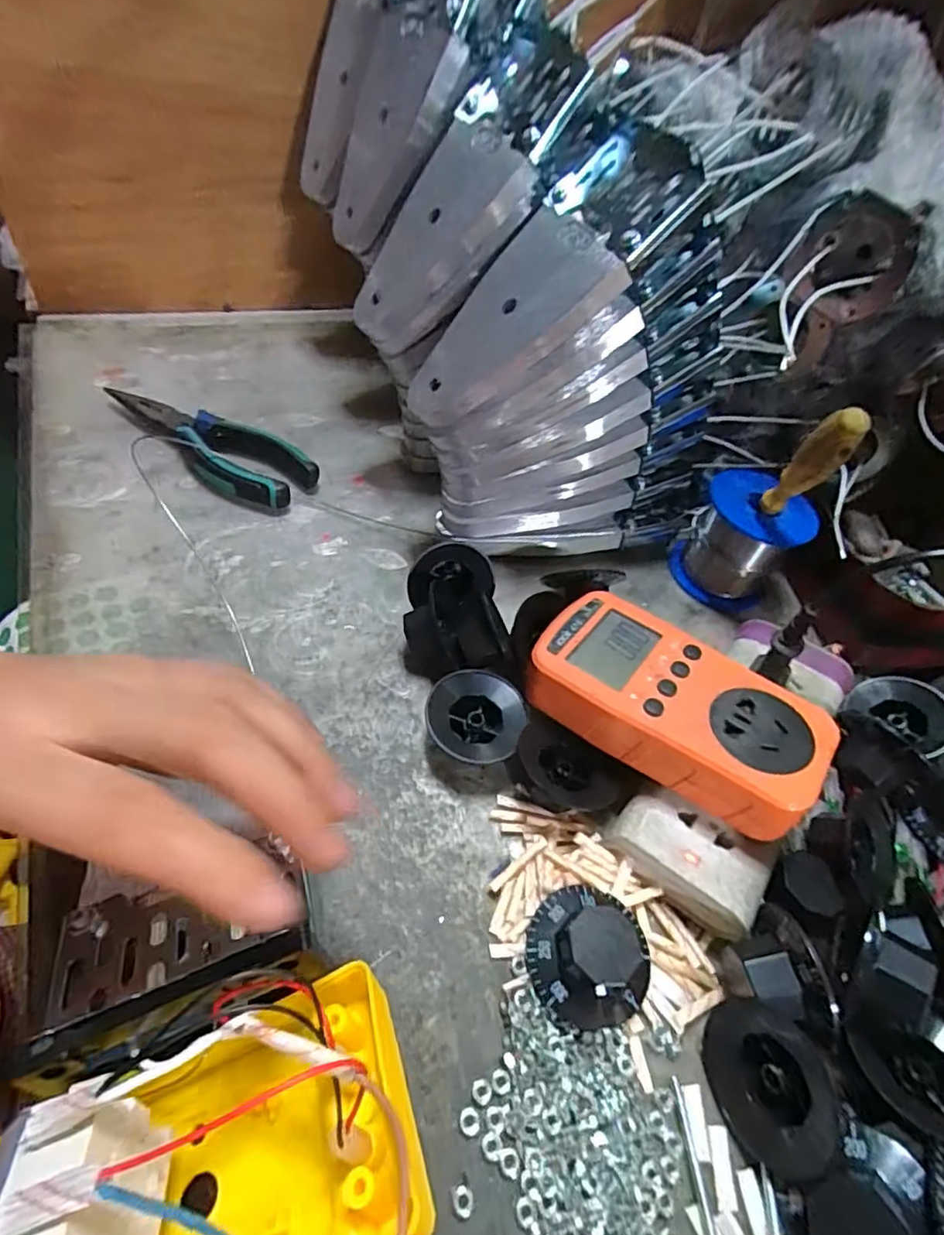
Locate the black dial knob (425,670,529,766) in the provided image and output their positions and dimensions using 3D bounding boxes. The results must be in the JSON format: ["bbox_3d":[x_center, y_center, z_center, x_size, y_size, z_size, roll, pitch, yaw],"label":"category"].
[{"bbox_3d":[0.003,0.051,0.287,0.045,0.020,0.048,3,52,-3],"label":"black dial knob"}]

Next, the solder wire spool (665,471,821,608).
[{"bbox_3d":[0.171,-0.049,0.382,0.059,0.065,0.064,6,50,-7],"label":"solder wire spool"}]

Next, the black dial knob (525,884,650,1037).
[{"bbox_3d":[0.044,0.128,0.225,0.045,0.023,0.046,6,50,-7],"label":"black dial knob"}]

